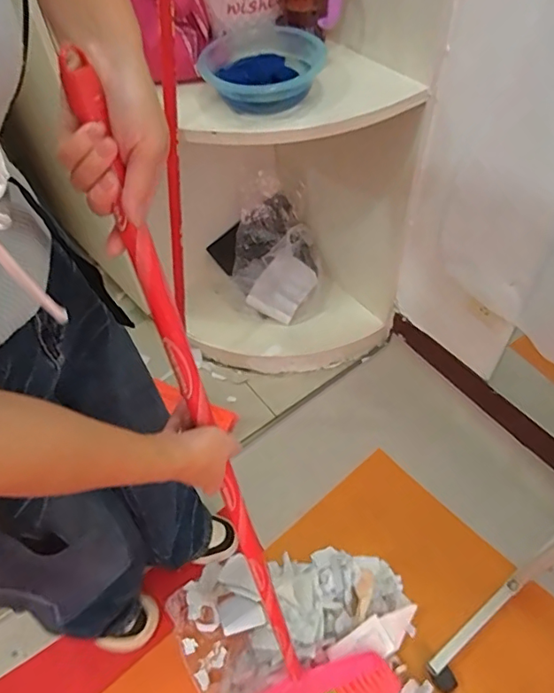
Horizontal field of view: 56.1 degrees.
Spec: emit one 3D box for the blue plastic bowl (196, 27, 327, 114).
[{"bbox_3d":[-0.018,-0.448,0.836,0.177,0.059,0.161,-2,53,3],"label":"blue plastic bowl"}]

